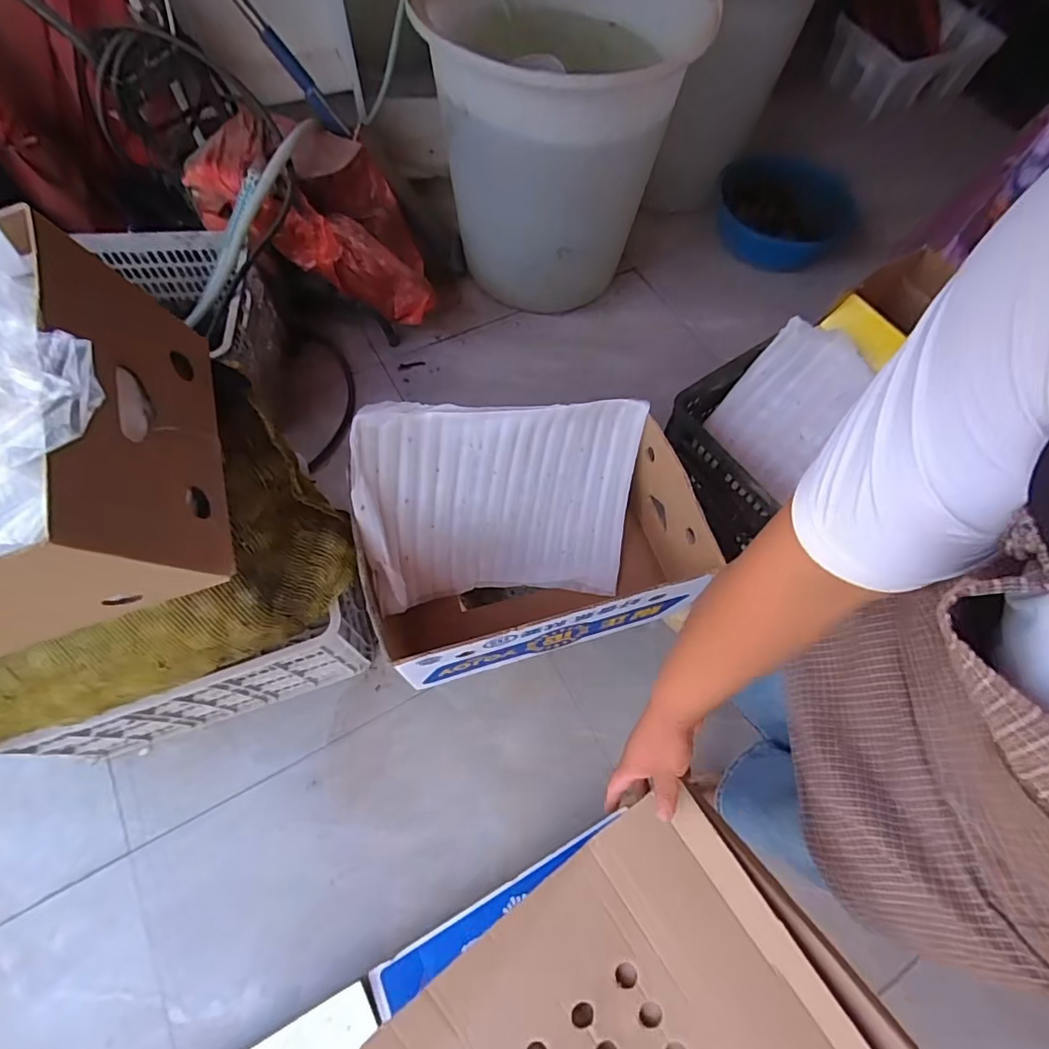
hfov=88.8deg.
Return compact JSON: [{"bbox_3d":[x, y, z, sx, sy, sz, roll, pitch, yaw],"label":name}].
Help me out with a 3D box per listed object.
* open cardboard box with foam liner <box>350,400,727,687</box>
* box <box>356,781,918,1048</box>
[{"bbox_3d":[0.015,0.004,0.934,0.565,0.316,0.379,-10,66,-9],"label":"open cardboard box with foam liner"},{"bbox_3d":[0.078,0.486,0.478,0.444,0.045,0.300,-33,74,-14],"label":"box"}]

